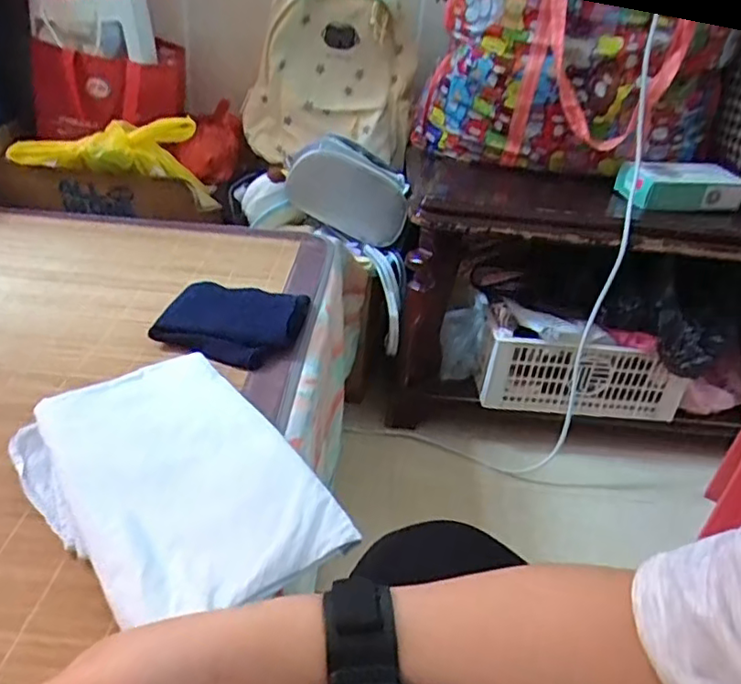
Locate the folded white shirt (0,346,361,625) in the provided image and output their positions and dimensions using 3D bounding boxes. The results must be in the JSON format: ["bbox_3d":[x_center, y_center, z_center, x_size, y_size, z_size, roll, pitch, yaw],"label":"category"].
[{"bbox_3d":[-0.161,0.112,0.519,0.189,0.041,0.274,-23,42,-39],"label":"folded white shirt"}]

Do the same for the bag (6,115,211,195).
[{"bbox_3d":[-0.420,-0.308,0.985,0.295,0.111,0.056,-1,32,-13],"label":"bag"}]

